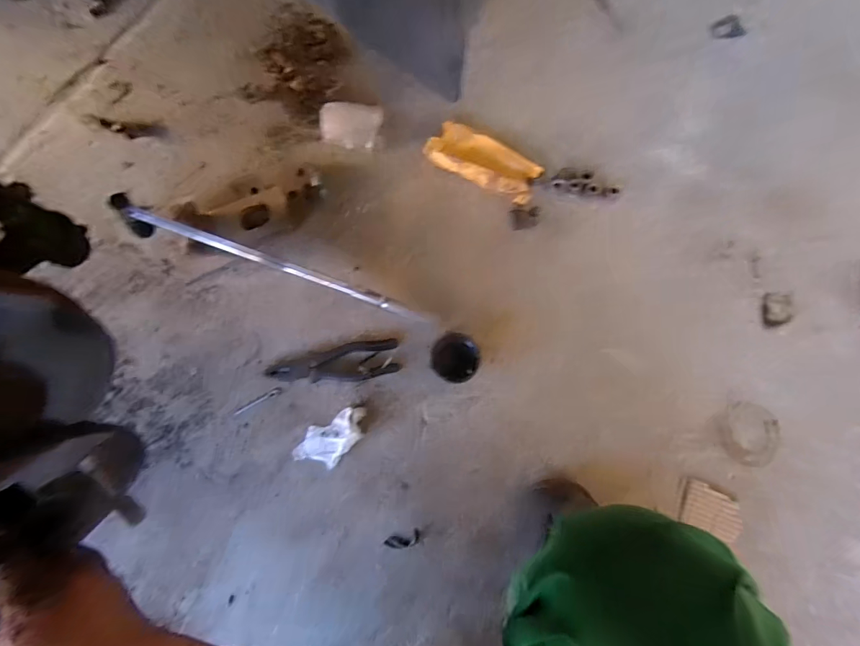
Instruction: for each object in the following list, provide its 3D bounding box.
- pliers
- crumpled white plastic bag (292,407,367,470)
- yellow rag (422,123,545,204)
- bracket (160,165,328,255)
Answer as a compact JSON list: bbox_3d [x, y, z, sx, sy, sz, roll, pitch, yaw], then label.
[{"bbox_3d":[-0.141,0.057,0.600,0.188,0.021,0.059,-4,78,-1],"label":"pliers"},{"bbox_3d":[-0.139,0.166,0.571,0.110,0.033,0.062,-23,79,-5],"label":"crumpled white plastic bag"},{"bbox_3d":[0.082,-0.260,0.660,0.189,0.041,0.080,28,80,6],"label":"yellow rag"},{"bbox_3d":[-0.285,-0.184,0.641,0.233,0.039,0.107,-21,79,-17],"label":"bracket"}]

